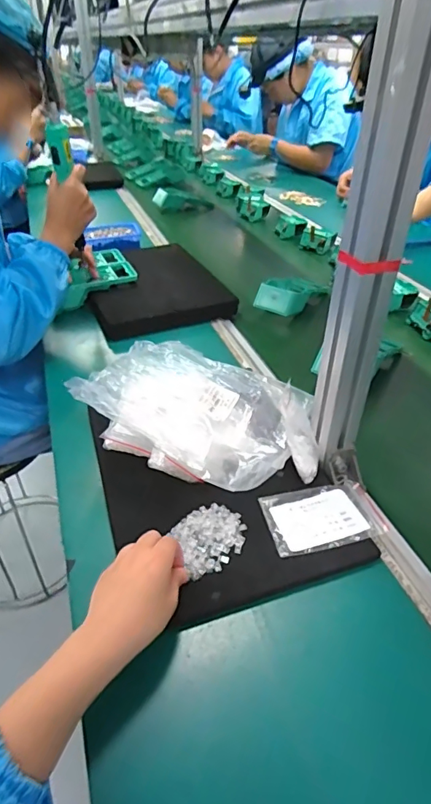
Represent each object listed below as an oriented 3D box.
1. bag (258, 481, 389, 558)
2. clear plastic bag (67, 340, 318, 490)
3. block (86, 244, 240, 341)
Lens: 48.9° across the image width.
[{"bbox_3d":[0.116,0.120,0.509,0.123,0.007,0.077,-8,38,-12],"label":"bag"},{"bbox_3d":[-0.011,0.009,0.588,0.288,0.081,0.209,17,40,20],"label":"clear plastic bag"},{"bbox_3d":[-0.138,-0.245,0.971,0.246,0.035,0.342,-13,39,-19],"label":"block"}]

